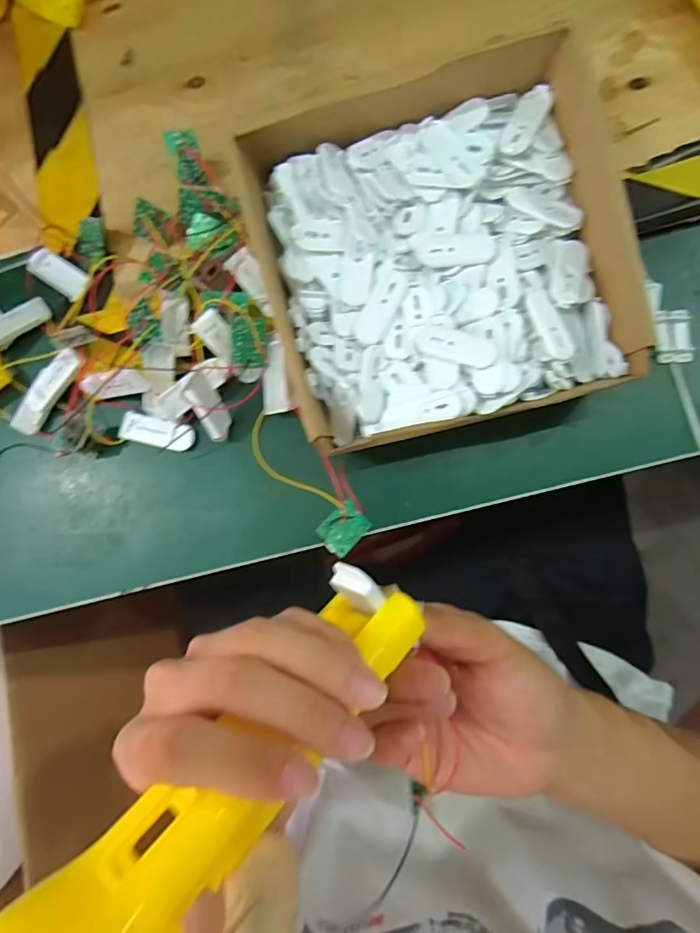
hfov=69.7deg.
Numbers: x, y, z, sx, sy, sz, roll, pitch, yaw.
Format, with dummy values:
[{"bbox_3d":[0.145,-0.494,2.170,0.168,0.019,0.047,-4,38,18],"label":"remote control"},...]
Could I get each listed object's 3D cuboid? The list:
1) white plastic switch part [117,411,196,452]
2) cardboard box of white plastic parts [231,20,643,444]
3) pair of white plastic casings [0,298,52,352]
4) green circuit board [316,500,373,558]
[{"bbox_3d":[-0.146,-0.026,0.376,0.058,0.010,0.021,13,88,7],"label":"white plastic switch part"},{"bbox_3d":[0.056,-0.133,0.330,0.207,0.066,0.216,-13,82,4],"label":"cardboard box of white plastic parts"},{"bbox_3d":[-0.279,-0.126,0.399,0.056,0.019,0.061,-43,83,3],"label":"pair of white plastic casings"},{"bbox_3d":[-0.004,0.043,0.347,0.037,0.004,0.026,-43,97,-27],"label":"green circuit board"}]

